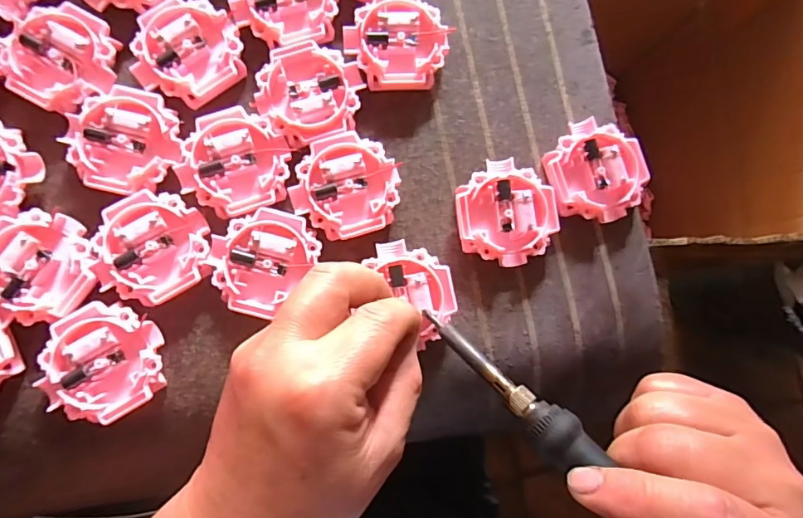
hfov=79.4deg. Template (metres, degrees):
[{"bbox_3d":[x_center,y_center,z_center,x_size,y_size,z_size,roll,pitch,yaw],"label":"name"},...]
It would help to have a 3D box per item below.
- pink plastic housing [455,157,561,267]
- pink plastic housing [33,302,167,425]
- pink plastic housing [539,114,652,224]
[{"bbox_3d":[0.055,-0.024,0.256,0.051,0.014,0.054,-7,84,-5],"label":"pink plastic housing"},{"bbox_3d":[-0.140,0.049,0.229,0.050,0.017,0.050,10,82,-3],"label":"pink plastic housing"},{"bbox_3d":[0.105,-0.048,0.264,0.050,0.014,0.053,1,83,-5],"label":"pink plastic housing"}]

